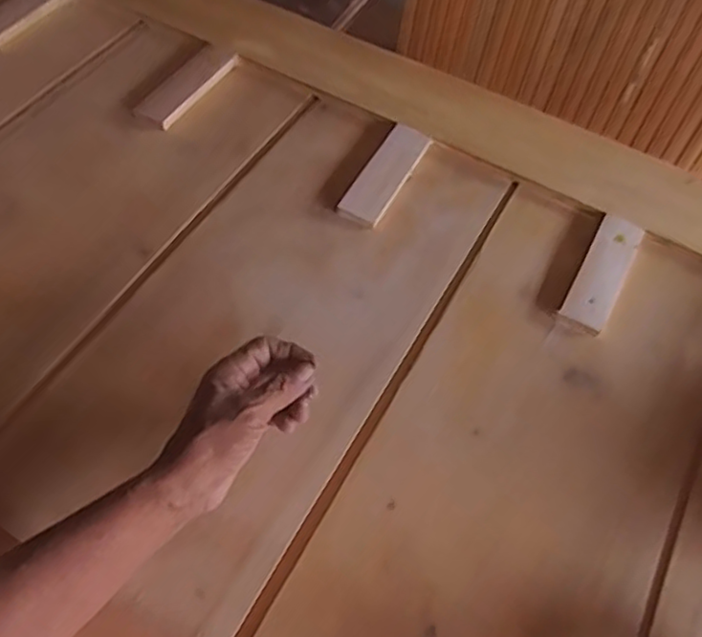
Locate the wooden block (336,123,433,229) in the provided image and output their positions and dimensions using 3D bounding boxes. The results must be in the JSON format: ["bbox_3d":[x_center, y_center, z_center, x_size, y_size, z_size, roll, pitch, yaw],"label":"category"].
[{"bbox_3d":[0.040,-0.163,0.734,0.048,0.011,0.154,27,60,12],"label":"wooden block"}]

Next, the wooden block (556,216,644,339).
[{"bbox_3d":[0.261,-0.047,0.675,0.045,0.013,0.151,28,61,13],"label":"wooden block"}]

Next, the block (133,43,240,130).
[{"bbox_3d":[-0.199,-0.287,0.796,0.048,0.010,0.149,29,61,13],"label":"block"}]

